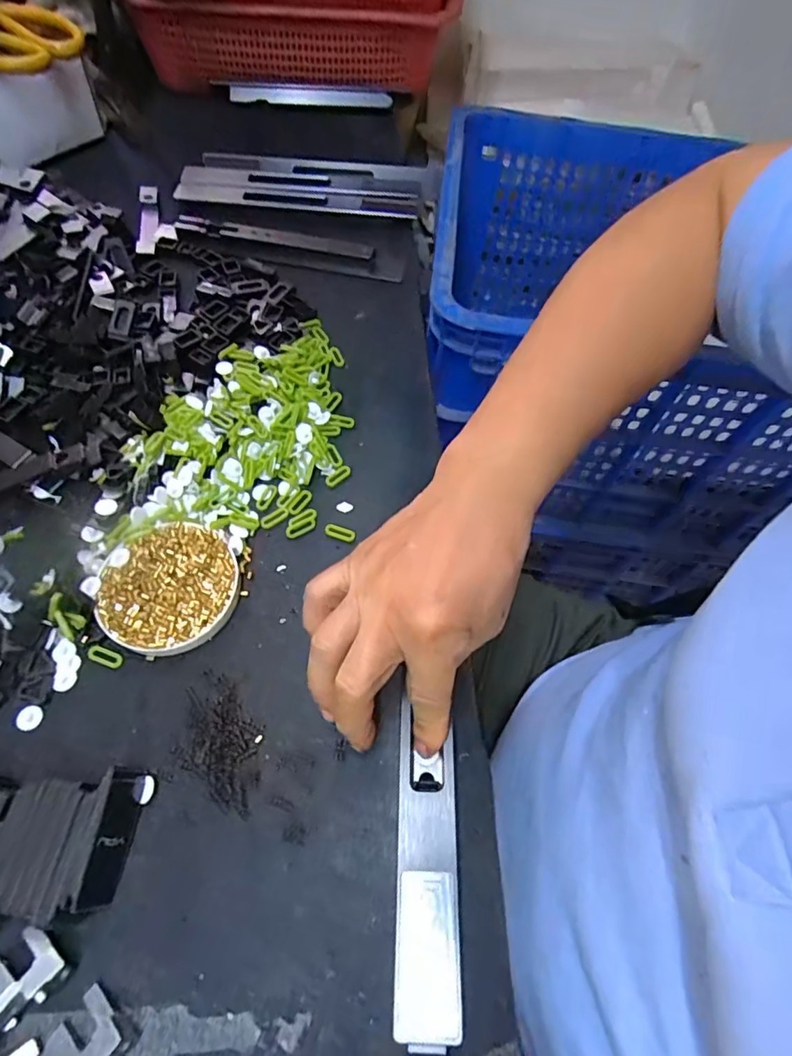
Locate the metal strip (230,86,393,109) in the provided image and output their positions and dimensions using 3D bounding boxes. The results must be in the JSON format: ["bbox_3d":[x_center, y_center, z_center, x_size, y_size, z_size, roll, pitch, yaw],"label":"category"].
[{"bbox_3d":[-0.093,-0.470,0.587,0.173,0.016,0.012,5,60,0],"label":"metal strip"}]

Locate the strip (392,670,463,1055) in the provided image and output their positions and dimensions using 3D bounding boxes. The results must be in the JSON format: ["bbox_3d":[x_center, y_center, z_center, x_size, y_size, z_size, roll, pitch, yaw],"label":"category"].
[{"bbox_3d":[0.013,0.155,0.214,0.025,0.006,0.166,2,54,-2],"label":"strip"}]

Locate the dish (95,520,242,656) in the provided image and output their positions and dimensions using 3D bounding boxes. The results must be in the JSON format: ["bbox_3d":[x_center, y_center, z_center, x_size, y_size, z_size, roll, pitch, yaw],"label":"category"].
[{"bbox_3d":[-0.126,0.032,0.302,0.072,0.011,0.075,1,60,-2],"label":"dish"}]

